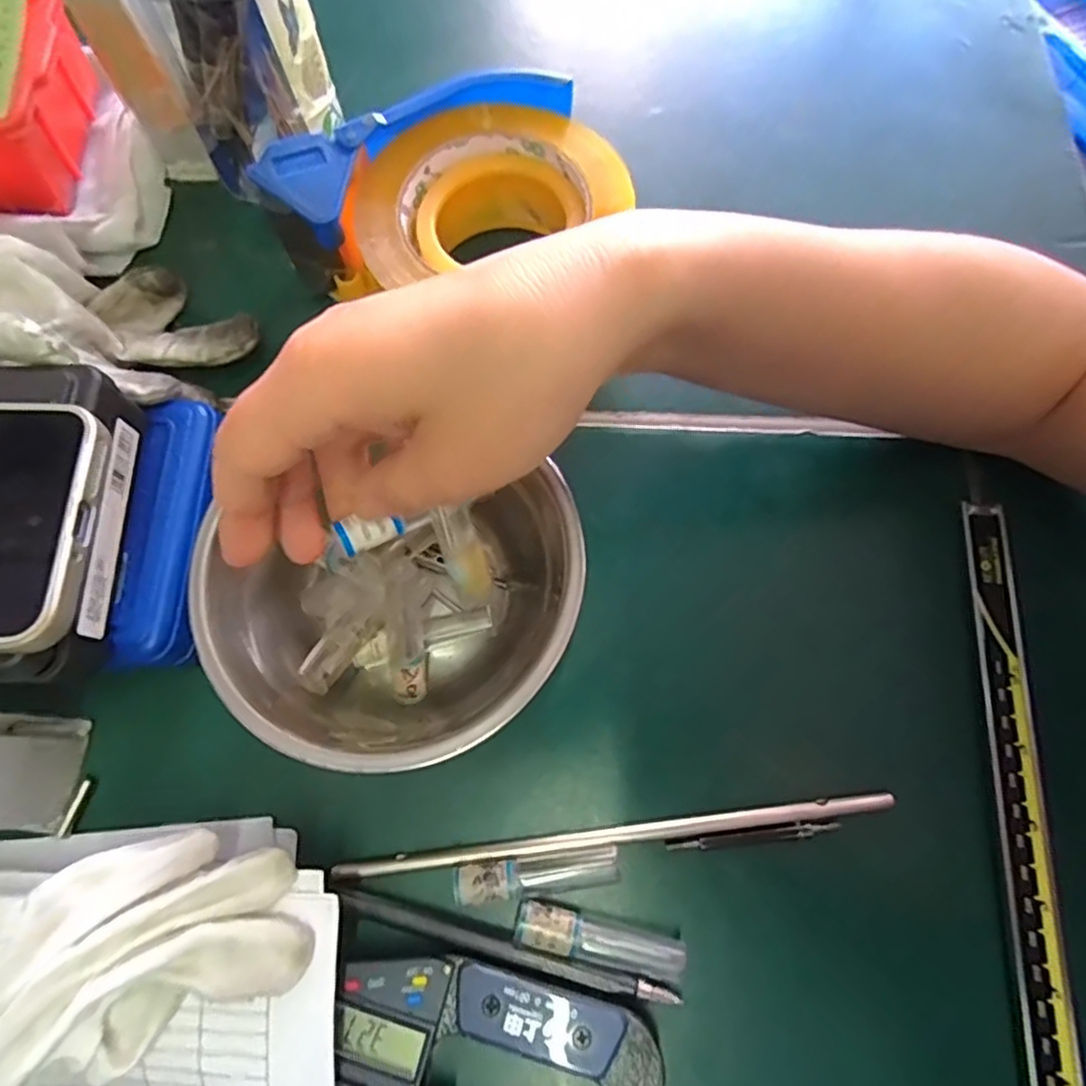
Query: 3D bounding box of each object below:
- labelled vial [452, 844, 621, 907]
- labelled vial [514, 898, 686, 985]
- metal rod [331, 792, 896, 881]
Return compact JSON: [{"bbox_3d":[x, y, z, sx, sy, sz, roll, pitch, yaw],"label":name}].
[{"bbox_3d":[-0.002,0.116,0.228,0.057,0.011,0.012,-6,72,-2],"label":"labelled vial"},{"bbox_3d":[0.019,0.136,0.224,0.057,0.011,0.013,14,72,4],"label":"labelled vial"},{"bbox_3d":[0.026,0.106,0.235,0.197,0.007,0.008,-7,72,-3],"label":"metal rod"}]

